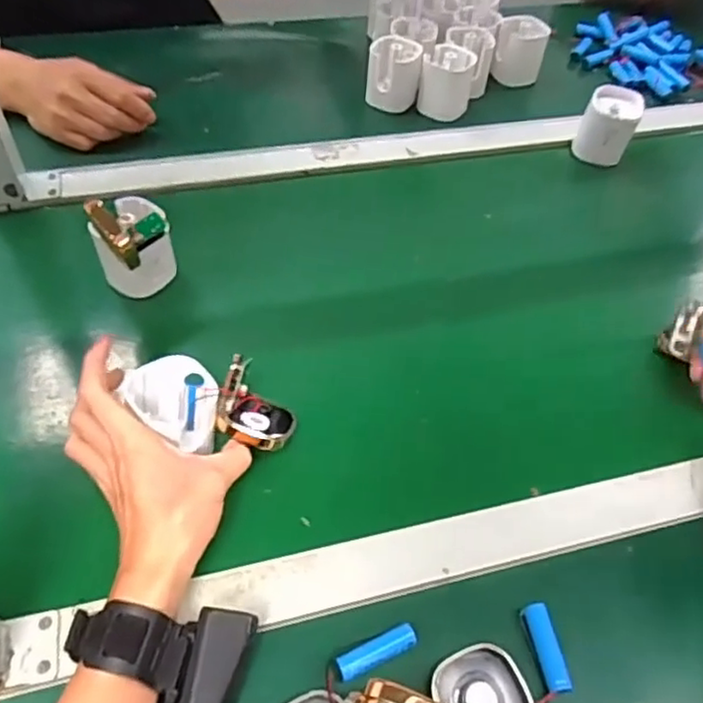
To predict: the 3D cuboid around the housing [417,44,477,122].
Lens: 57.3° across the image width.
[{"bbox_3d":[0.112,-0.317,0.762,0.063,0.070,0.055,16,48,1],"label":"housing"}]

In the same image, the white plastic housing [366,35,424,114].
[{"bbox_3d":[0.049,-0.329,0.769,0.063,0.076,0.046,10,48,-4],"label":"white plastic housing"}]

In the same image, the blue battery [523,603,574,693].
[{"bbox_3d":[0.119,0.182,0.395,0.014,0.015,0.050,-2,50,-15],"label":"blue battery"}]

